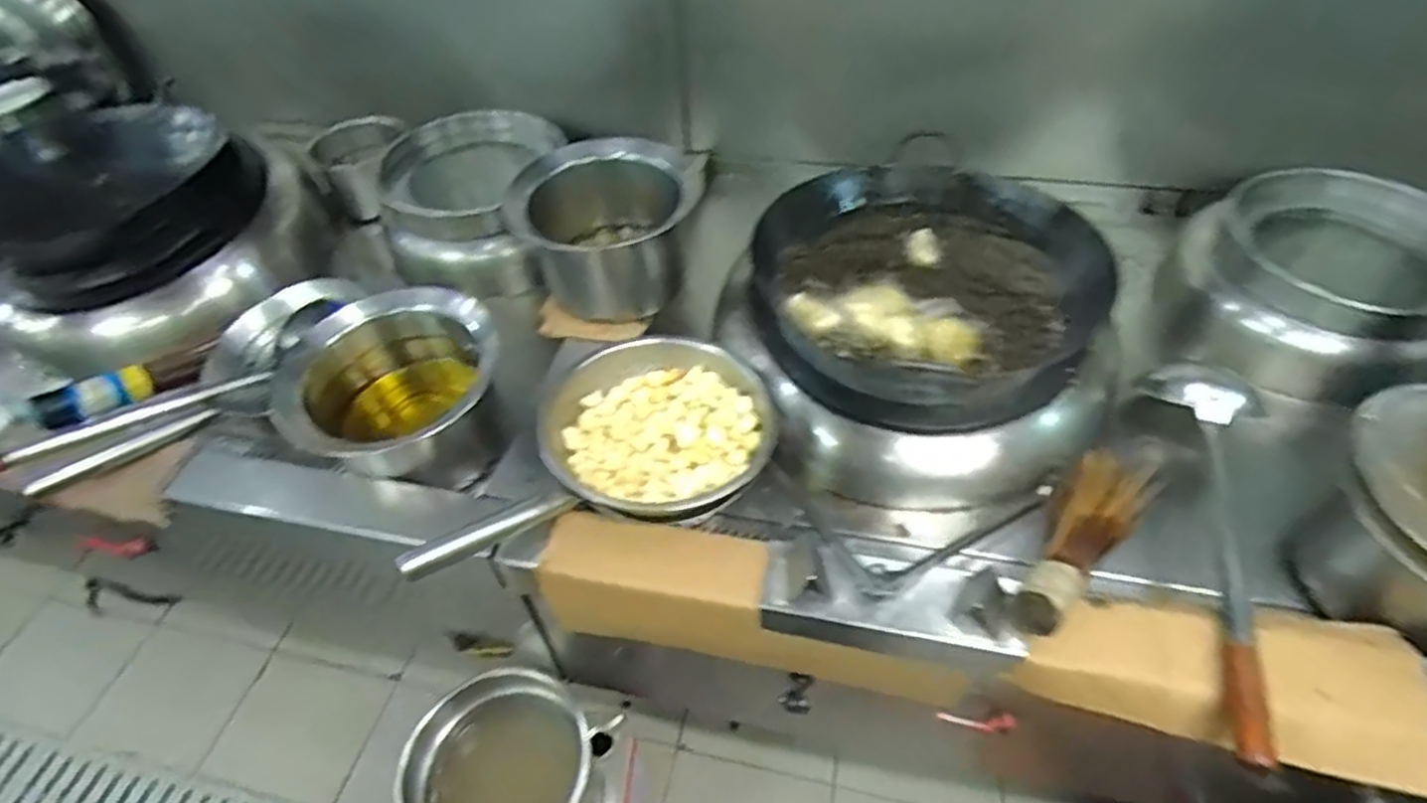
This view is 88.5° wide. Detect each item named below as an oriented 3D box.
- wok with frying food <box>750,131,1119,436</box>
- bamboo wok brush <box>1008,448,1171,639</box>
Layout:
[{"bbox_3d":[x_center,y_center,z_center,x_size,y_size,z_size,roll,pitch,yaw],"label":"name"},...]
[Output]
[{"bbox_3d":[0.272,-0.152,0.960,0.373,0.144,0.392,-2,47,2],"label":"wok with frying food"},{"bbox_3d":[0.395,0.150,0.812,0.313,0.061,0.108,-29,27,-36],"label":"bamboo wok brush"}]

